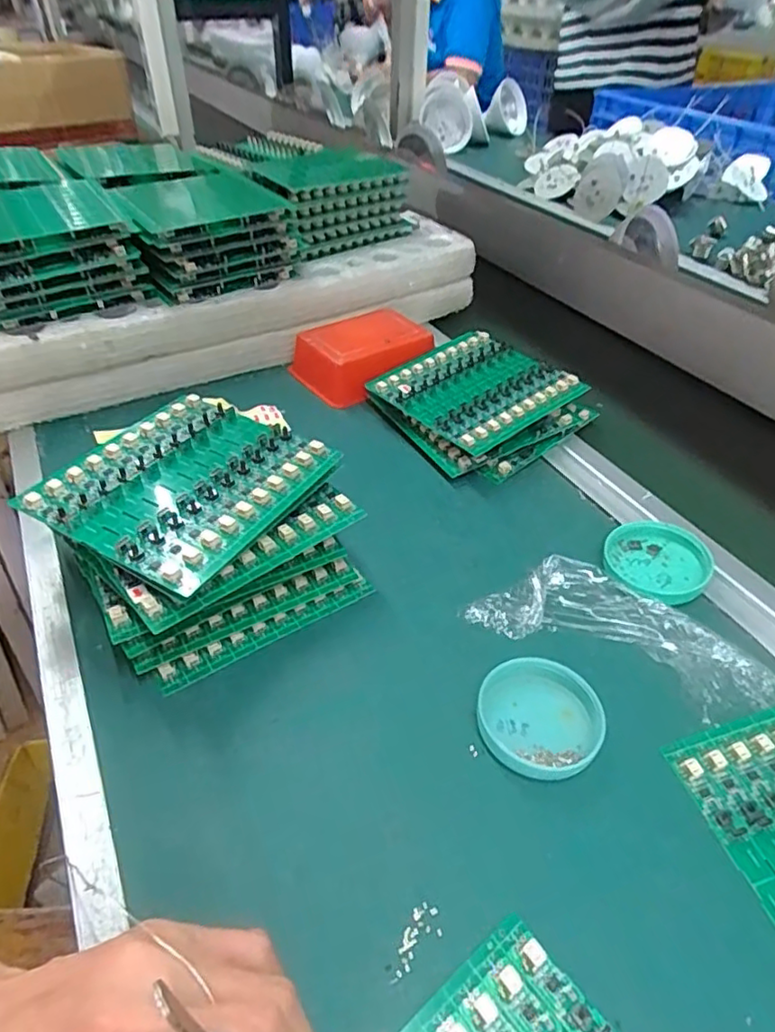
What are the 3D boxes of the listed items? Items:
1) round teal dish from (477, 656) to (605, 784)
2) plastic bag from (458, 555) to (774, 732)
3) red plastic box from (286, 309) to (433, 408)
[{"bbox_3d":[0.082,0.106,0.326,0.062,0.014,0.062,1,42,-1],"label":"round teal dish"},{"bbox_3d":[0.142,0.071,0.365,0.168,0.011,0.075,25,47,24],"label":"plastic bag"},{"bbox_3d":[-0.023,-0.154,0.590,0.127,0.046,0.094,-18,45,-20],"label":"red plastic box"}]

